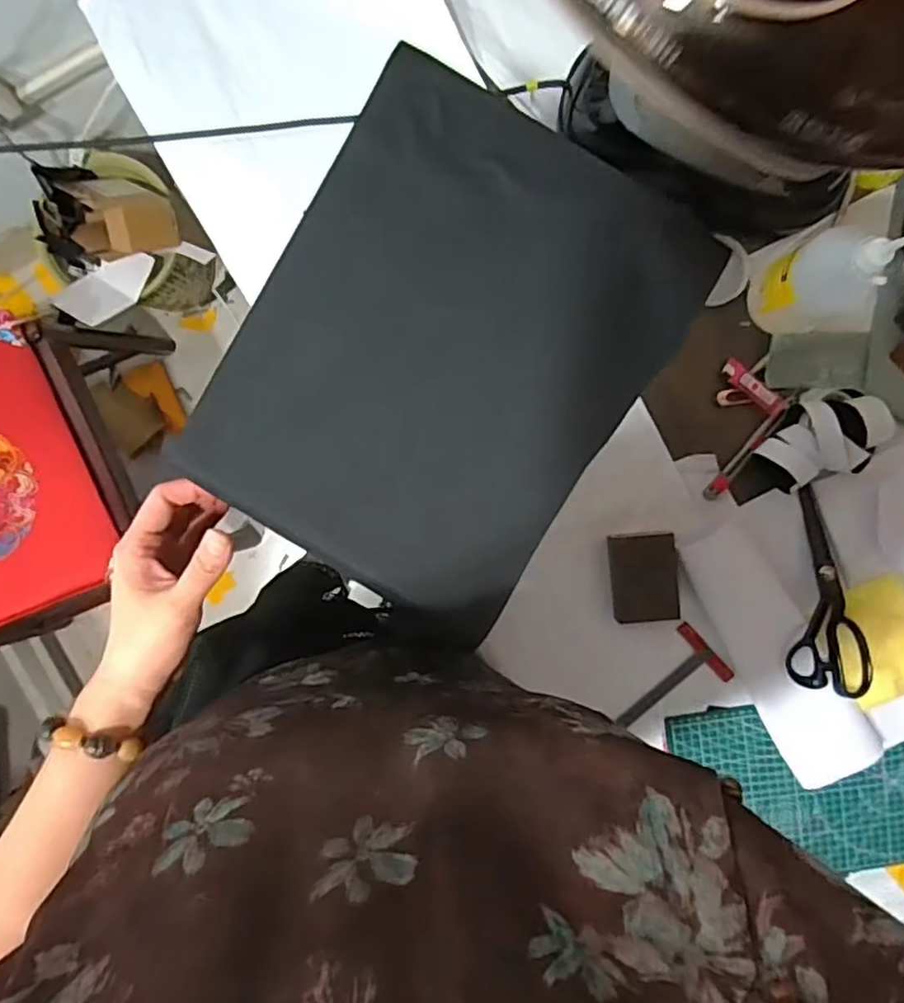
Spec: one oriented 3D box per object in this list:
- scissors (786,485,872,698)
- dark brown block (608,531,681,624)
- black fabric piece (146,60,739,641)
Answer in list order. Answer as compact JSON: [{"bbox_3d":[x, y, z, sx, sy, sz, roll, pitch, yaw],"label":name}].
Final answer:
[{"bbox_3d":[0.395,0.105,0.702,0.079,0.017,0.227,-16,92,2],"label":"scissors"},{"bbox_3d":[0.216,0.084,0.720,0.069,0.032,0.099,-4,93,1],"label":"dark brown block"},{"bbox_3d":[-0.005,-0.080,0.363,0.208,0.023,0.265,32,96,-3],"label":"black fabric piece"}]

